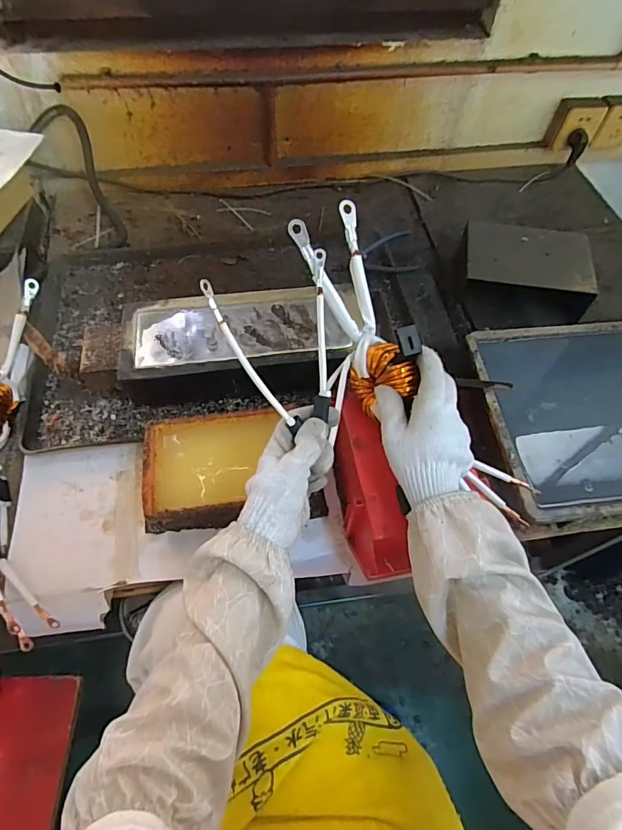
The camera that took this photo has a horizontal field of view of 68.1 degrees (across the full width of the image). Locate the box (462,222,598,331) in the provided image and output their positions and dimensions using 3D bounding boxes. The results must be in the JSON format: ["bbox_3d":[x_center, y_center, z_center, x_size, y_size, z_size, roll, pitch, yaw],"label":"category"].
[{"bbox_3d":[0.352,-0.243,0.782,0.206,0.089,0.148,5,59,1],"label":"box"}]

